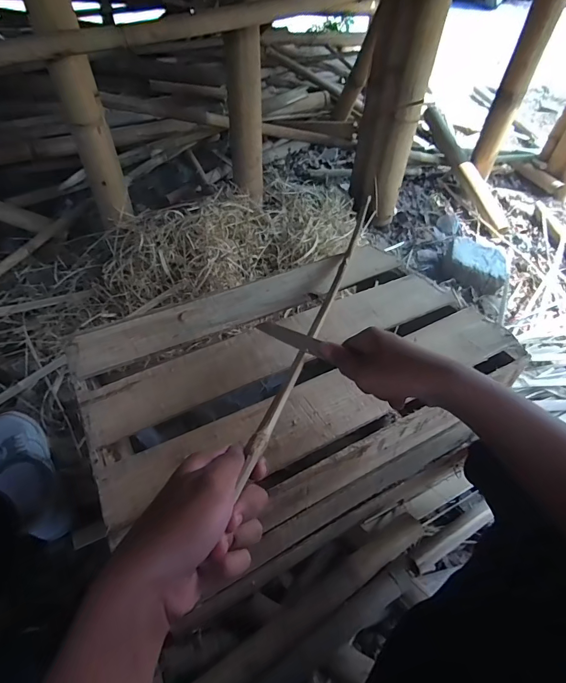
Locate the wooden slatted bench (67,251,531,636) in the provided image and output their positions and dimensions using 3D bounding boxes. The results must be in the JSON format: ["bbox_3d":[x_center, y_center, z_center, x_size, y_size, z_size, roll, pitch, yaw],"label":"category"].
[{"bbox_3d":[0.014,0.128,0.676,0.597,0.362,0.388,-16,51,-19],"label":"wooden slatted bench"}]

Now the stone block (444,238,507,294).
[{"bbox_3d":[0.691,-0.273,1.363,0.208,0.084,0.203,21,49,14],"label":"stone block"}]

